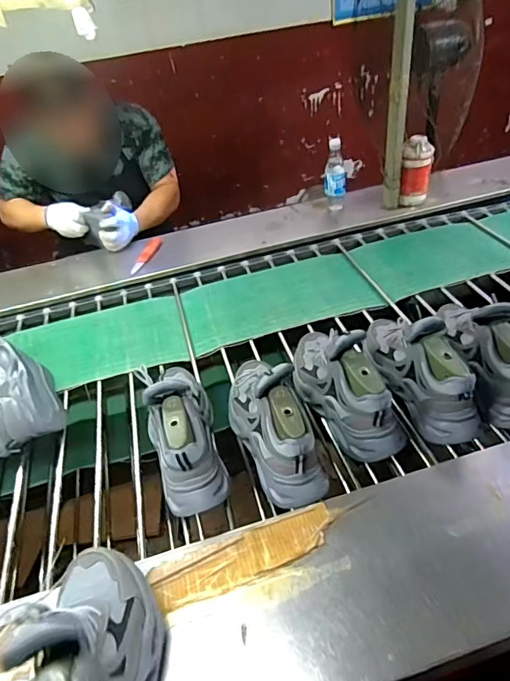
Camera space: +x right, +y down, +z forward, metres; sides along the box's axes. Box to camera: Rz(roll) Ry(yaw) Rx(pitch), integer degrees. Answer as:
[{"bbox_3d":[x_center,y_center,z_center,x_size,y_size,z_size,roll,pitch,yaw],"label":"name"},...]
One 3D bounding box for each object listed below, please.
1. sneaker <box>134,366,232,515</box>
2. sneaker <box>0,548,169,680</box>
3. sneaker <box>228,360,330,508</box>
[{"bbox_3d":[-0.123,0.133,0.818,0.099,0.153,0.279,-16,40,-8],"label":"sneaker"},{"bbox_3d":[-0.167,0.334,0.482,0.109,0.156,0.276,-10,37,-3],"label":"sneaker"},{"bbox_3d":[0.016,0.111,0.806,0.098,0.129,0.307,-19,41,-12],"label":"sneaker"}]

